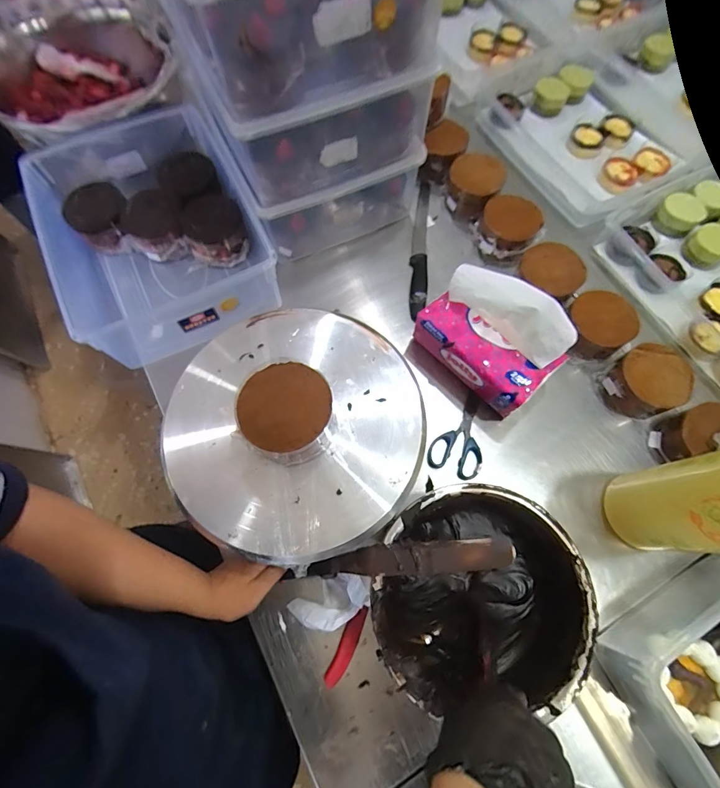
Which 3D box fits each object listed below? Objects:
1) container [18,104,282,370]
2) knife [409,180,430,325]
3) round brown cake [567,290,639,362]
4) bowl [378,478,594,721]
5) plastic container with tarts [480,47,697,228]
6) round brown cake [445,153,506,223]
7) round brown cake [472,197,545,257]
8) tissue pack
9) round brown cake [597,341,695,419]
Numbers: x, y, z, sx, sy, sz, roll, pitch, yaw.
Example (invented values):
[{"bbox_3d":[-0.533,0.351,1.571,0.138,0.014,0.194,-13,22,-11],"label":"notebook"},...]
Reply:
[{"bbox_3d":[-0.329,-0.261,0.628,0.291,0.128,0.380,-24,72,-8],"label":"container"},{"bbox_3d":[0.107,-0.265,0.689,0.028,0.021,0.295,5,70,2],"label":"knife"},{"bbox_3d":[0.365,-0.105,0.602,0.092,0.056,0.090,0,70,0],"label":"round brown cake"},{"bbox_3d":[0.133,0.223,0.463,0.227,0.099,0.207,0,70,0],"label":"bowl"},{"bbox_3d":[0.460,-0.524,0.756,0.333,0.059,0.387,-21,72,-8],"label":"plastic container with tarts"},{"bbox_3d":[0.205,-0.375,0.704,0.092,0.062,0.101,0,70,0],"label":"round brown cake"},{"bbox_3d":[0.255,-0.285,0.672,0.098,0.061,0.089,2,70,0],"label":"round brown cake"},{"bbox_3d":[0.176,-0.072,0.540,0.089,0.169,0.182,-43,76,-14],"label":"tissue pack"},{"bbox_3d":[0.421,-0.015,0.577,0.096,0.076,0.093,0,70,0],"label":"round brown cake"}]

